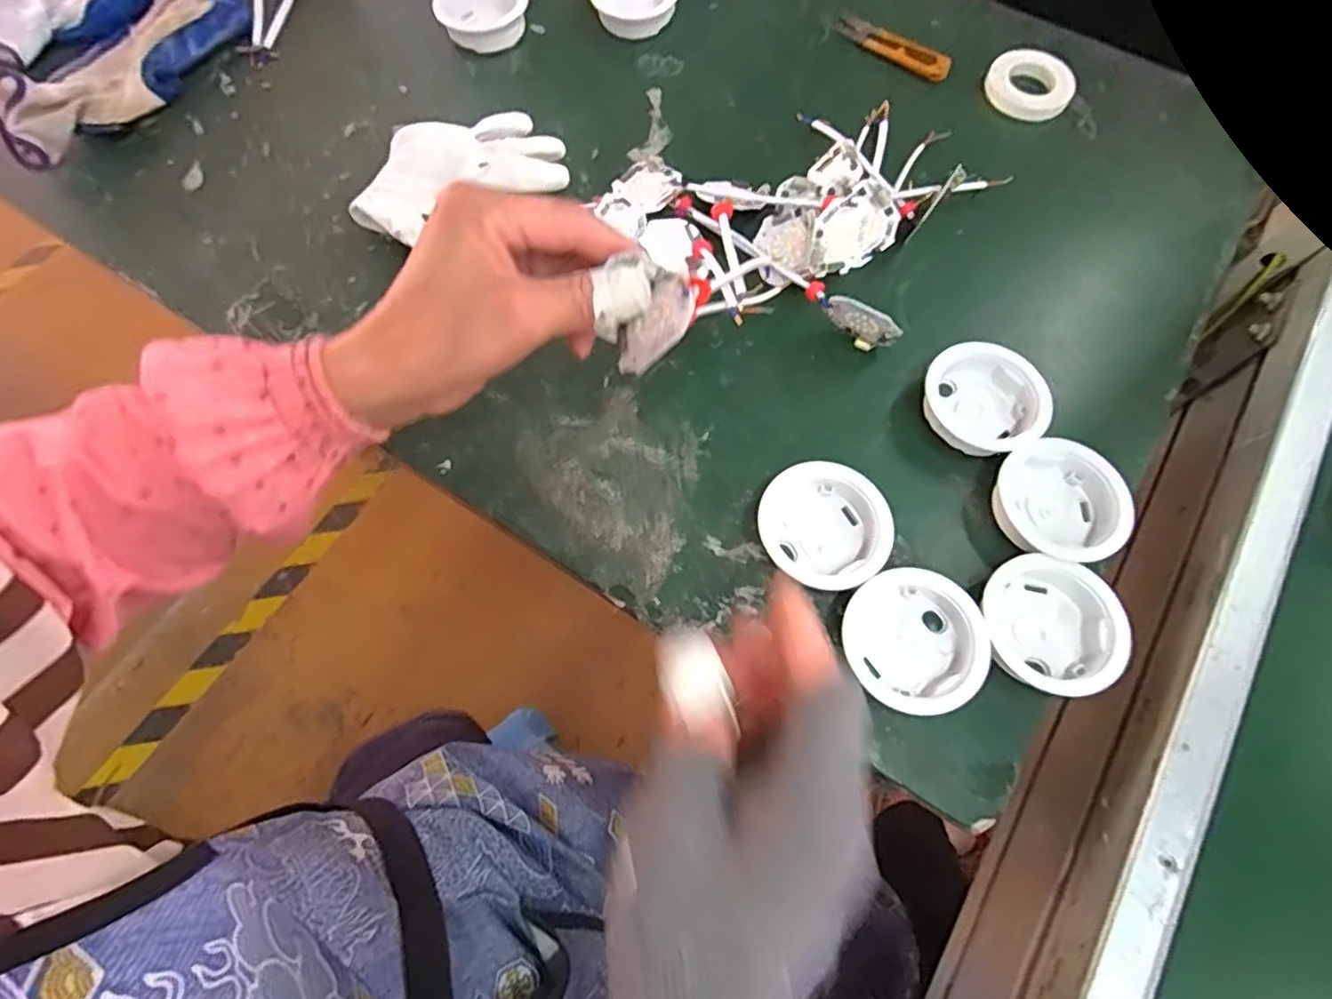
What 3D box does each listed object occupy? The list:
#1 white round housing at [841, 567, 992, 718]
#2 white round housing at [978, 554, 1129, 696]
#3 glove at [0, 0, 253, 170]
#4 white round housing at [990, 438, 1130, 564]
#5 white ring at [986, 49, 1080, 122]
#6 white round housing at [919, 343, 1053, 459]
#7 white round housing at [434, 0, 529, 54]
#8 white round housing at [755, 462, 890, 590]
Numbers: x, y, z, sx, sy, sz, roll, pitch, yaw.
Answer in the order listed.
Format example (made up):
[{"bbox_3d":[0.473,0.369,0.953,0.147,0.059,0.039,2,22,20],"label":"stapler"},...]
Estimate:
[{"bbox_3d":[0.131,0.075,0.341,0.067,0.024,0.071,0,70,0],"label":"white round housing"},{"bbox_3d":[0.207,0.066,0.343,0.060,0.027,0.070,-6,70,-3],"label":"white round housing"},{"bbox_3d":[-0.403,-0.330,0.480,0.083,0.050,0.204,43,75,14],"label":"glove"},{"bbox_3d":[0.223,0.002,0.367,0.064,0.030,0.068,0,70,0],"label":"white round housing"},{"bbox_3d":[0.284,-0.325,0.500,0.066,0.009,0.066,14,70,5],"label":"white ring"},{"bbox_3d":[0.193,-0.059,0.393,0.064,0.025,0.070,0,70,0],"label":"white round housing"},{"bbox_3d":[-0.147,-0.393,0.519,0.071,0.023,0.069,0,70,0],"label":"white round housing"},{"bbox_3d":[0.090,0.016,0.365,0.066,0.024,0.072,0,70,0],"label":"white round housing"}]

